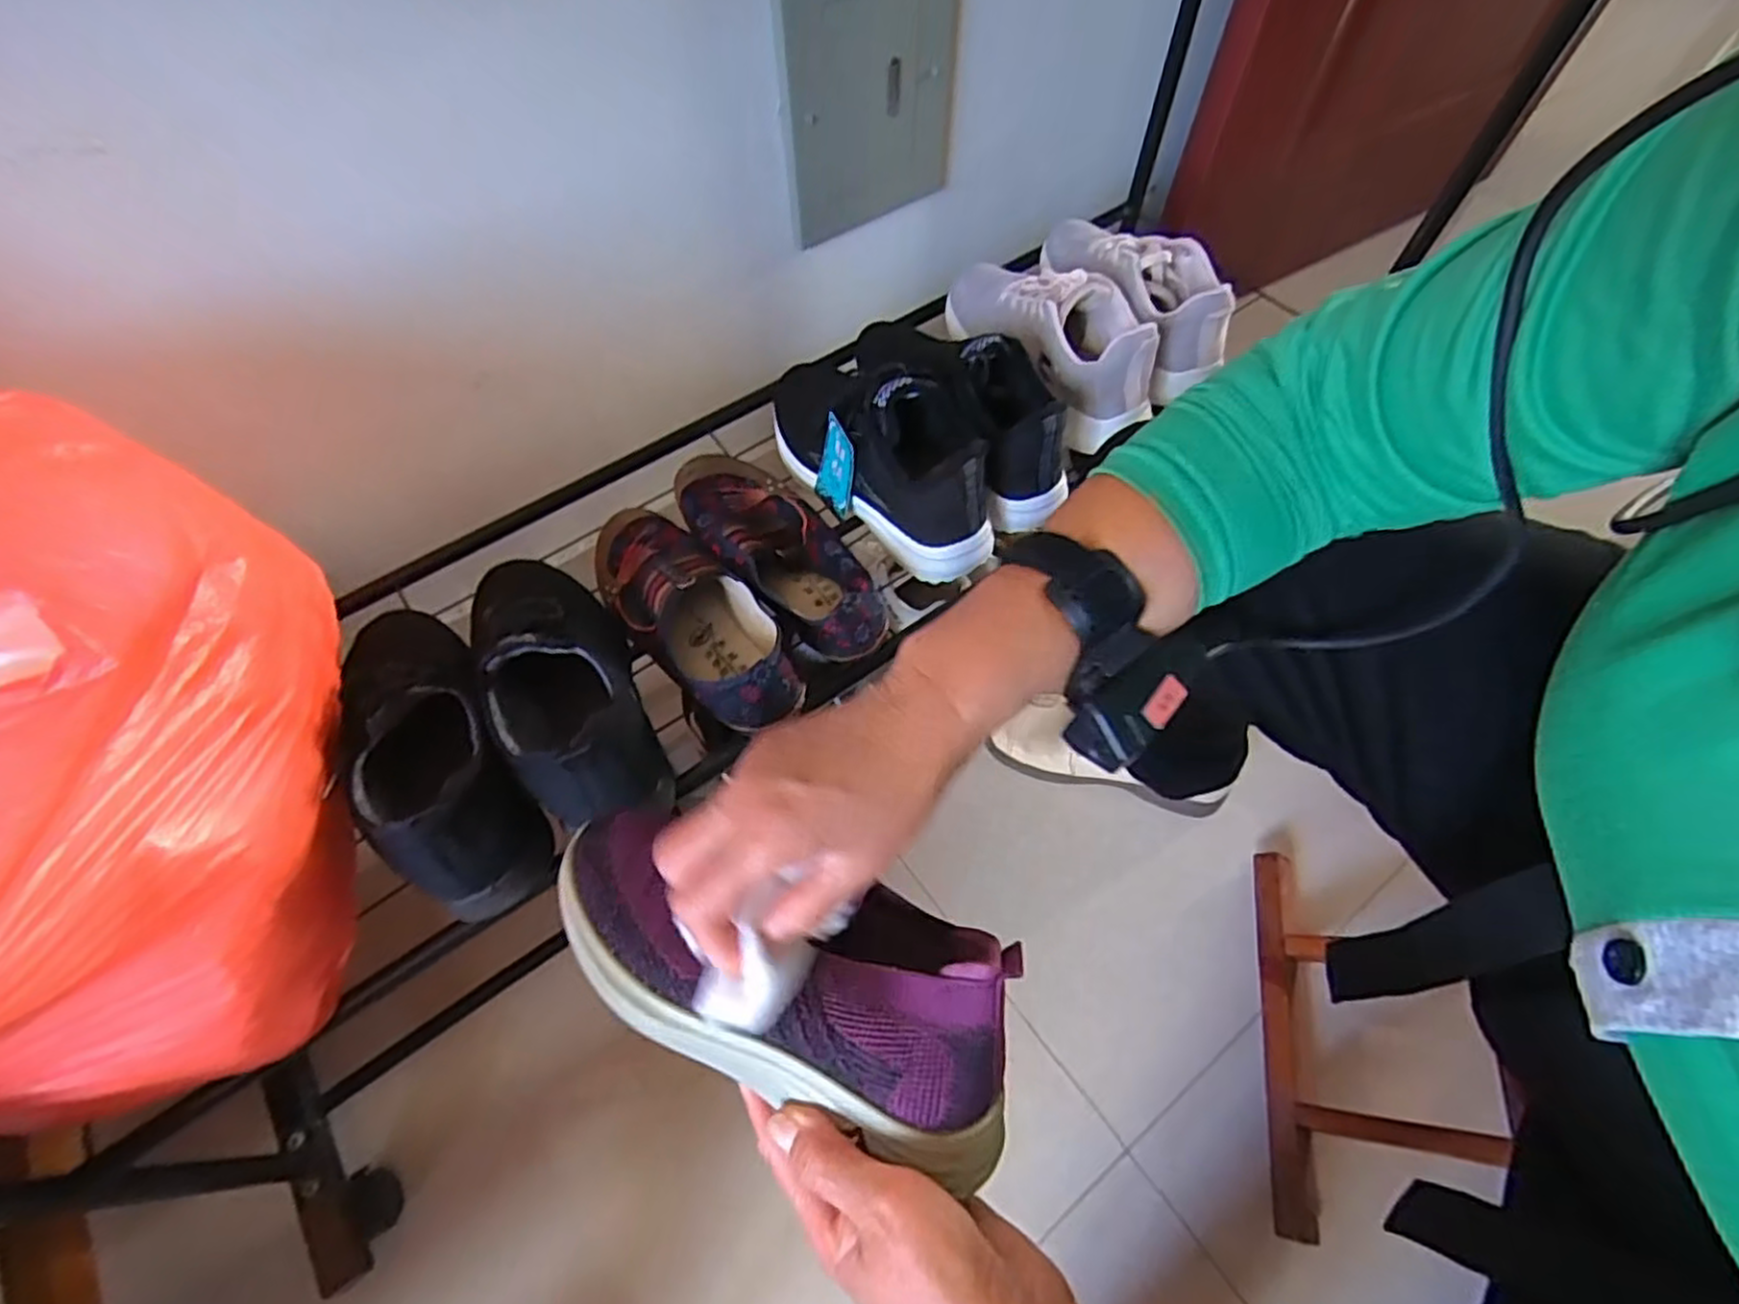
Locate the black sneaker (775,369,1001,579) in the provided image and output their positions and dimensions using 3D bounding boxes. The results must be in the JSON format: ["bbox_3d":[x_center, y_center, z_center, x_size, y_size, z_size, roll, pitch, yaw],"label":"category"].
[{"bbox_3d":[0.001,-0.174,0.594,0.249,0.110,0.093,38,68,19],"label":"black sneaker"}]

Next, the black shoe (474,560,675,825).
[{"bbox_3d":[-0.205,0.011,0.499,0.096,0.090,0.213,-24,63,-12],"label":"black shoe"}]

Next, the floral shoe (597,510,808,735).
[{"bbox_3d":[-0.135,-0.034,0.544,0.080,0.062,0.222,-36,67,-18],"label":"floral shoe"}]

